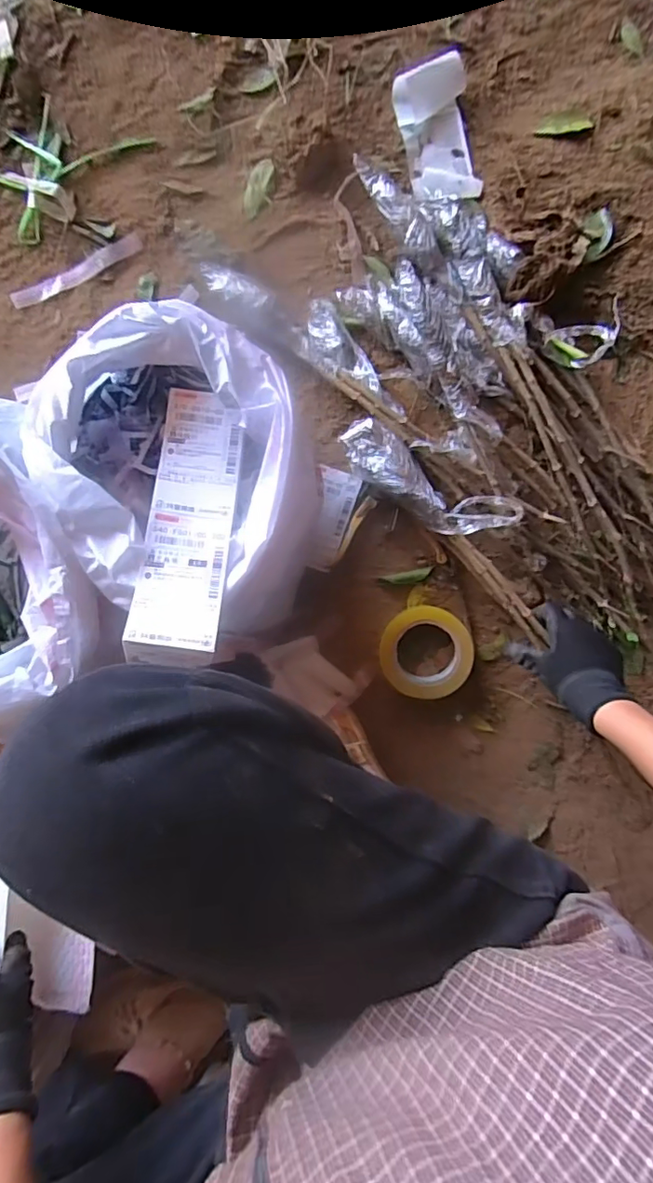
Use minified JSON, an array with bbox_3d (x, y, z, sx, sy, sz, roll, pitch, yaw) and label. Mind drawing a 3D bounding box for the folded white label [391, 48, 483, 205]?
[{"bbox_3d":[0.138,-0.556,0.657,0.083,0.037,0.155,-15,93,-1],"label":"folded white label"}]

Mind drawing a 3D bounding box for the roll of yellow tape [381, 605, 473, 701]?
[{"bbox_3d":[0.123,0.075,0.679,0.108,0.054,0.112,0,93,-2],"label":"roll of yellow tape"}]

